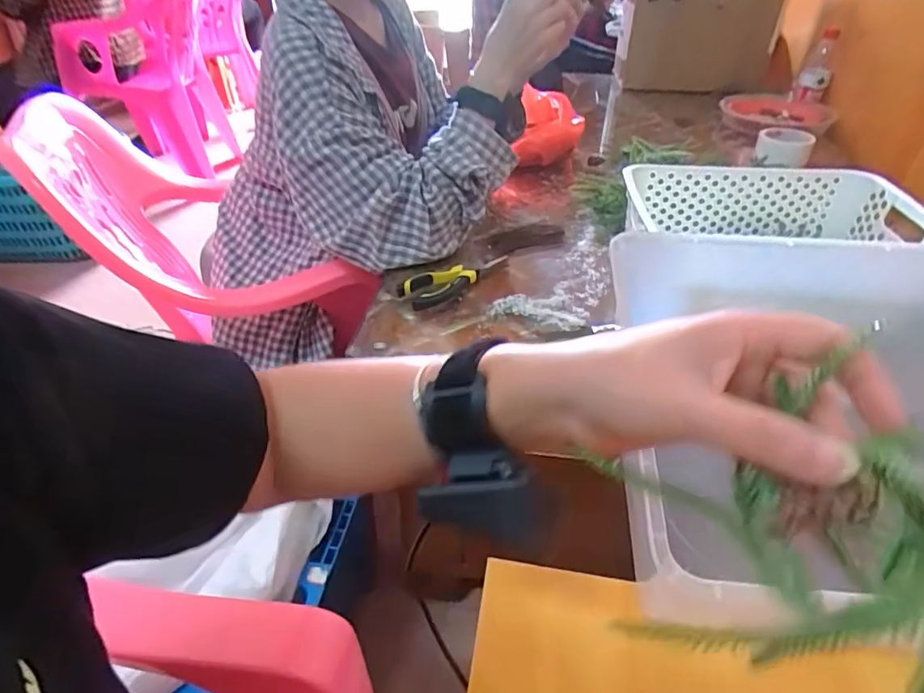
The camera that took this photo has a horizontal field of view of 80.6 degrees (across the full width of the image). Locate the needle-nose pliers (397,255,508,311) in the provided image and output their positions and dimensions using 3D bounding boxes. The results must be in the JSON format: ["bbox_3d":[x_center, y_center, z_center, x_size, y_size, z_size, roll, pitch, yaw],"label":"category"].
[{"bbox_3d":[-0.006,-0.083,0.668,0.141,0.020,0.042,-17,41,-20],"label":"needle-nose pliers"}]

